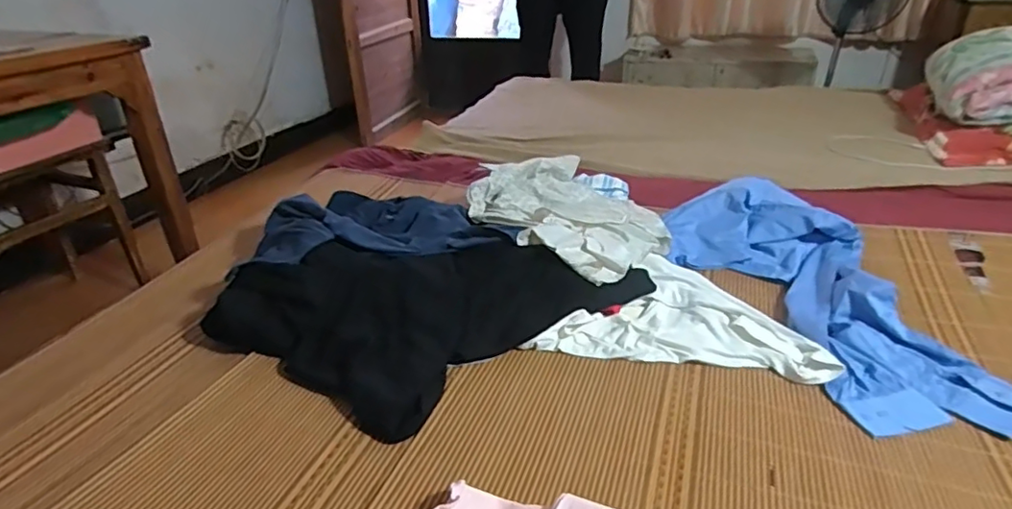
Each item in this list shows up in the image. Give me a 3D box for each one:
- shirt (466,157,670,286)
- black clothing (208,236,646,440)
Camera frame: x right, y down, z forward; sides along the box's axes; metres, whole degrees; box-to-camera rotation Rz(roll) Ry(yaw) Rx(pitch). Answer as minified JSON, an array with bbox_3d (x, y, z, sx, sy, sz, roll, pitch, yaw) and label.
[{"bbox_3d":[0.125,-0.066,1.111,0.309,0.078,0.471,-13,29,-20],"label":"shirt"},{"bbox_3d":[-0.118,0.055,0.899,0.546,0.078,0.404,-24,34,-35],"label":"black clothing"}]

